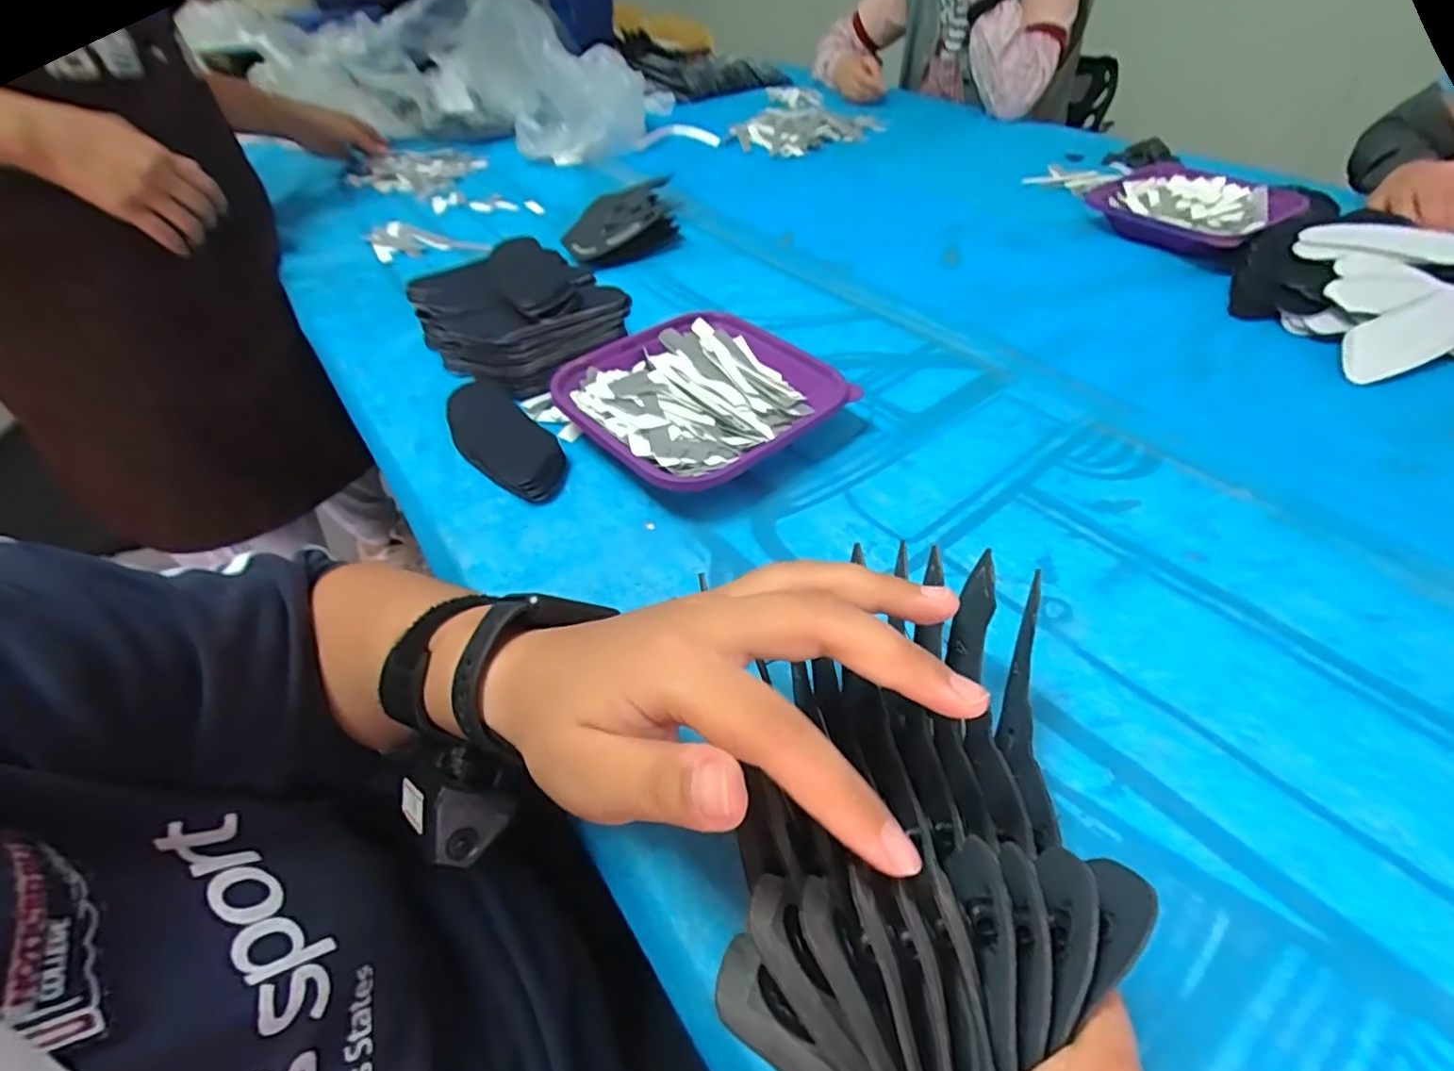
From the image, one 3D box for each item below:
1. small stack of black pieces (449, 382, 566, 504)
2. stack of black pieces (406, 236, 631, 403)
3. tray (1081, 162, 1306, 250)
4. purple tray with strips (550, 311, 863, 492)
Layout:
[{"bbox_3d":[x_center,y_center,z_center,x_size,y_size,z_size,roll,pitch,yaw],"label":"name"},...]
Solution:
[{"bbox_3d":[-0.172,-0.075,0.470,0.056,0.023,0.139,-33,54,-28],"label":"small stack of black pieces"},{"bbox_3d":[-0.184,-0.199,0.546,0.149,0.064,0.164,-27,52,-24],"label":"stack of black pieces"},{"bbox_3d":[0.567,-0.400,0.760,0.189,0.045,0.202,-26,51,-23],"label":"tray"},{"bbox_3d":[-0.021,-0.105,0.485,0.189,0.039,0.182,-32,54,-27],"label":"purple tray with strips"}]

